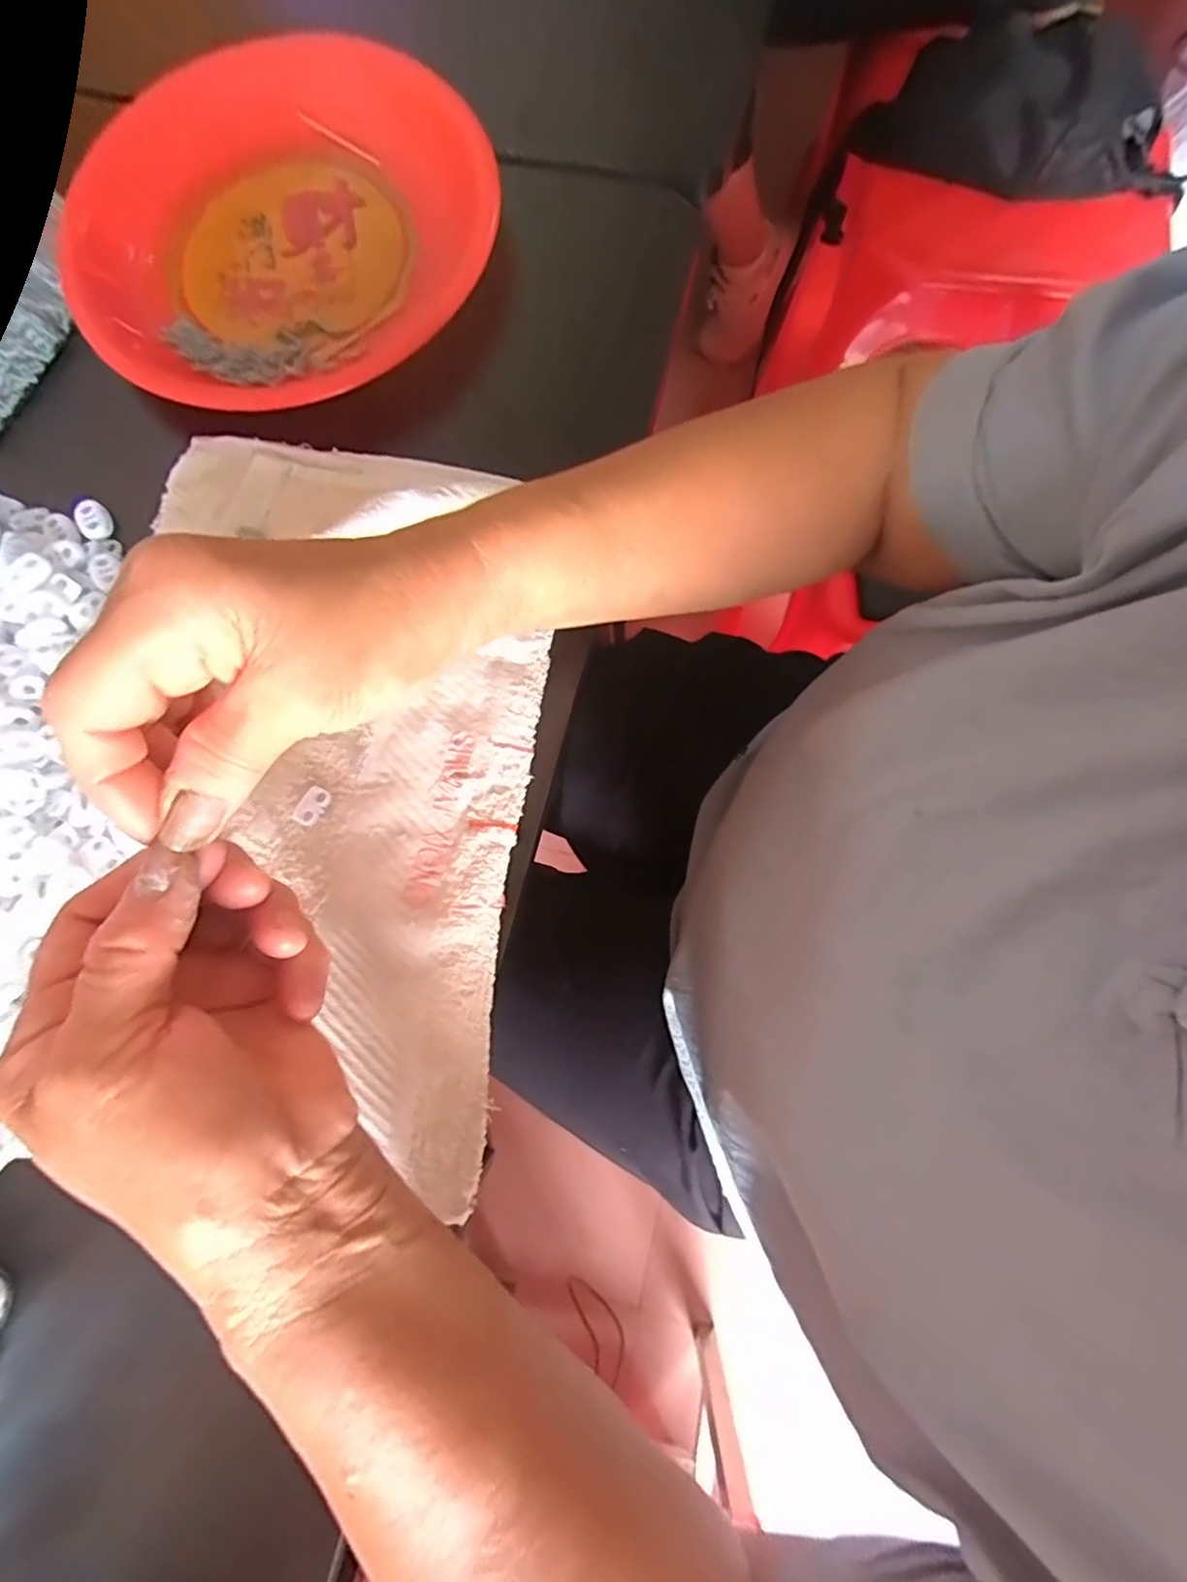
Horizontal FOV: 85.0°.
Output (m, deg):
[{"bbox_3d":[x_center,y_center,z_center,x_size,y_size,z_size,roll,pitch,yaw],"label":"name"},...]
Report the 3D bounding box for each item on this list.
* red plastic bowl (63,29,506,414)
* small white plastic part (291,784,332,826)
[{"bbox_3d":[-0.170,-0.317,0.348,0.222,0.026,0.215,-1,79,3],"label":"red plastic bowl"},{"bbox_3d":[-0.129,0.006,0.295,0.012,0.004,0.019,28,82,7],"label":"small white plastic part"}]

